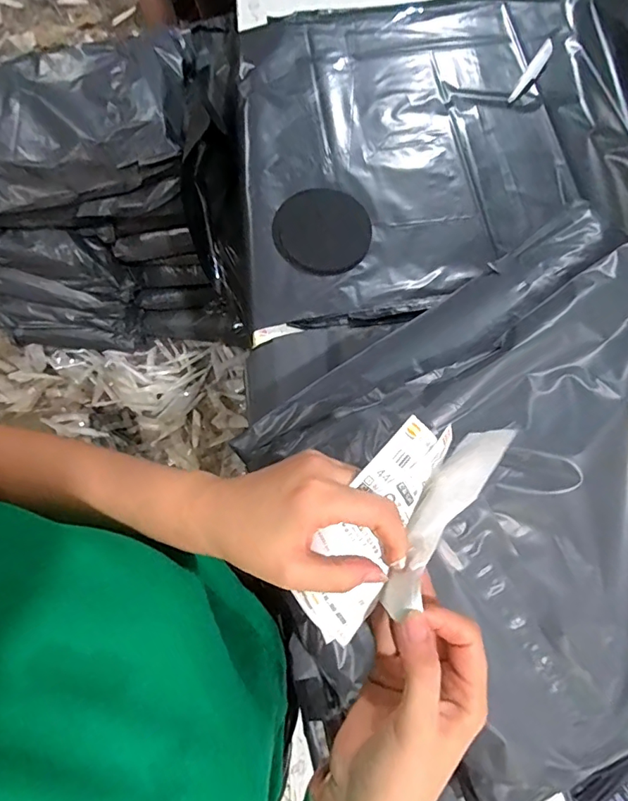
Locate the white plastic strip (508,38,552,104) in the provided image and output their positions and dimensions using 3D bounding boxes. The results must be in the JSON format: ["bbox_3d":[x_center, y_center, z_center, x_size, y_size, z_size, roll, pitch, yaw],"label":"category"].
[{"bbox_3d":[0.353,-0.531,0.781,0.021,0.011,0.136,30,77,9],"label":"white plastic strip"}]

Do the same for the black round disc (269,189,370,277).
[{"bbox_3d":[0.013,-0.250,0.705,0.141,0.007,0.140,0,74,1],"label":"black round disc"}]

